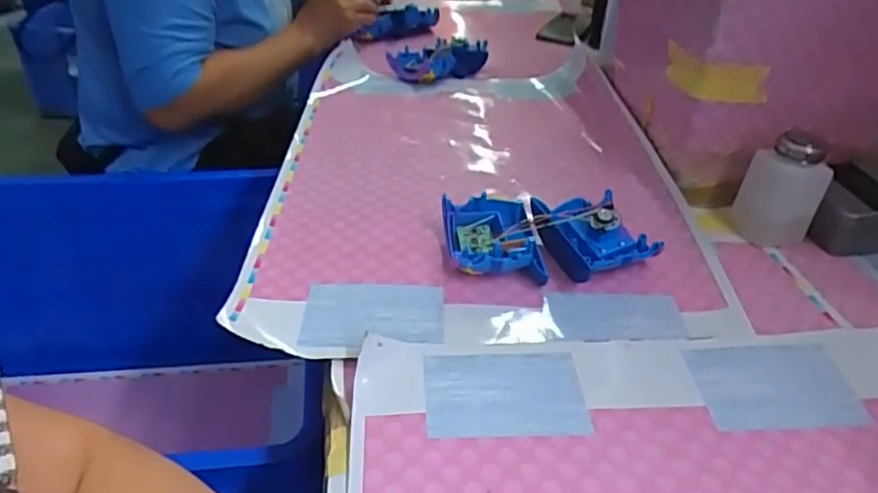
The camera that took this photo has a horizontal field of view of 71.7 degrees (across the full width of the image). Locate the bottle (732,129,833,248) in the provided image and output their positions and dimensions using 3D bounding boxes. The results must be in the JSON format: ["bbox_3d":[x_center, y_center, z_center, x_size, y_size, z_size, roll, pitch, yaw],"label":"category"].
[{"bbox_3d":[0.319,-0.054,0.563,0.051,0.098,0.055,0,36,-3],"label":"bottle"}]

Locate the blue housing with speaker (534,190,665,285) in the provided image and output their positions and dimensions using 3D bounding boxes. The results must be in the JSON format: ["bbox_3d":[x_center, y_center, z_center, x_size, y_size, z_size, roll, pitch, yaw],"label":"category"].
[{"bbox_3d":[0.132,-0.009,0.537,0.093,0.044,0.085,-16,40,-23],"label":"blue housing with speaker"}]

